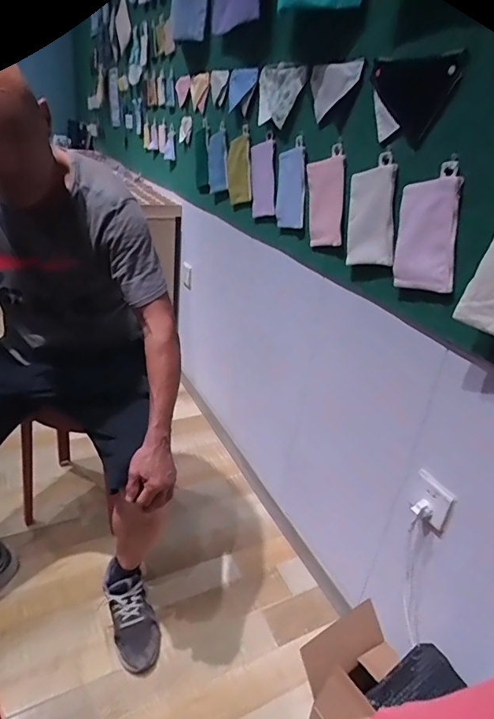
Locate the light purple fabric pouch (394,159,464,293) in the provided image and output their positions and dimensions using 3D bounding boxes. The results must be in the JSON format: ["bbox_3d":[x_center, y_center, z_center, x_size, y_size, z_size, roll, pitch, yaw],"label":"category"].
[{"bbox_3d":[0.318,-0.229,0.818,0.017,0.205,0.132,-4,12,-26],"label":"light purple fabric pouch"}]

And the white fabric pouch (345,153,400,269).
[{"bbox_3d":[0.253,-0.297,0.929,0.008,0.204,0.140,-5,10,-27],"label":"white fabric pouch"}]

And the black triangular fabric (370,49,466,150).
[{"bbox_3d":[0.294,-0.475,0.843,0.027,0.136,0.204,-6,29,-26],"label":"black triangular fabric"}]

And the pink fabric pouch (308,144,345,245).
[{"bbox_3d":[0.178,-0.367,1.052,0.009,0.209,0.128,-6,11,-29],"label":"pink fabric pouch"}]

